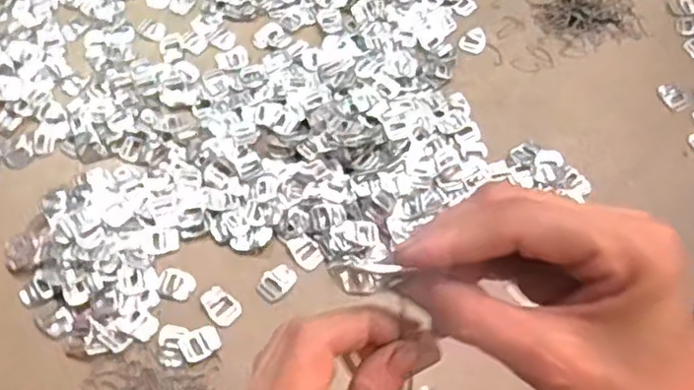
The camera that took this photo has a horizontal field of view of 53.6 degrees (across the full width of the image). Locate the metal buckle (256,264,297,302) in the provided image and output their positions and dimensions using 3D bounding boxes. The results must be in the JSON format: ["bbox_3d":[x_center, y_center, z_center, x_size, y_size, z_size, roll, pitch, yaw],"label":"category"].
[{"bbox_3d":[-0.075,0.092,0.727,0.031,0.004,0.040,37,66,19],"label":"metal buckle"}]

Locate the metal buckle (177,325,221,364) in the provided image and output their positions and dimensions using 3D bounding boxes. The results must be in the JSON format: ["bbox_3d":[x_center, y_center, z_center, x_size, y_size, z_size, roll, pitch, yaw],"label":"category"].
[{"bbox_3d":[-0.147,0.148,0.687,0.039,0.004,0.033,-26,63,-14],"label":"metal buckle"}]

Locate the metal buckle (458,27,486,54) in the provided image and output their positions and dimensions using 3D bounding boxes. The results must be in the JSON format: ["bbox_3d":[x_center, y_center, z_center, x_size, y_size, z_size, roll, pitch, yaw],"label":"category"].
[{"bbox_3d":[0.166,-0.202,0.893,0.031,0.004,0.043,26,63,14],"label":"metal buckle"}]

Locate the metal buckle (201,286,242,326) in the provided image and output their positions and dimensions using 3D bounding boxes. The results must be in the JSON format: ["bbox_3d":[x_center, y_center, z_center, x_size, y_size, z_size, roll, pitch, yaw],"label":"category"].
[{"bbox_3d":[-0.130,0.114,0.709,0.043,0.005,0.029,40,67,21],"label":"metal buckle"}]

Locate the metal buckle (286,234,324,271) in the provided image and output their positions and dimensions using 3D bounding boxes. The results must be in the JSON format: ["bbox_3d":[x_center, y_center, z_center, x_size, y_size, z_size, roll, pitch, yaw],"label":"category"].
[{"bbox_3d":[-0.045,0.061,0.739,0.026,0.007,0.041,-31,65,-17],"label":"metal buckle"}]

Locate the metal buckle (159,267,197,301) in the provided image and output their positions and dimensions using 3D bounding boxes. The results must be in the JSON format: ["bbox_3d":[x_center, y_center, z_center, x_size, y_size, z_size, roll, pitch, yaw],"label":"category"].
[{"bbox_3d":[-0.179,0.094,0.723,0.037,0.004,0.033,9,60,5],"label":"metal buckle"}]

